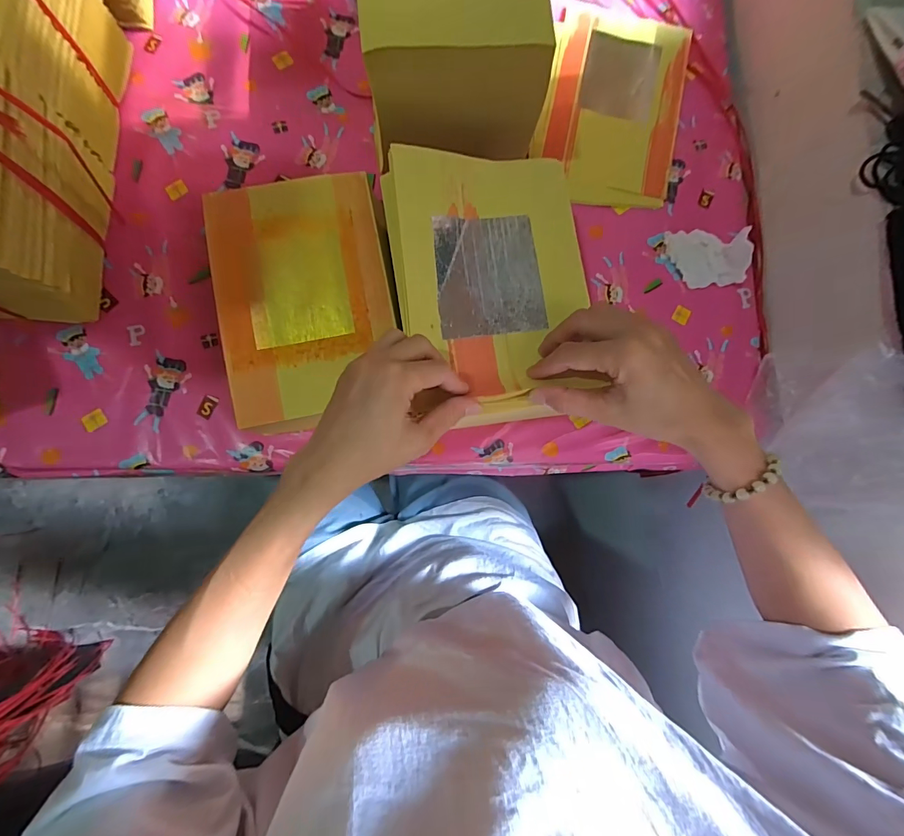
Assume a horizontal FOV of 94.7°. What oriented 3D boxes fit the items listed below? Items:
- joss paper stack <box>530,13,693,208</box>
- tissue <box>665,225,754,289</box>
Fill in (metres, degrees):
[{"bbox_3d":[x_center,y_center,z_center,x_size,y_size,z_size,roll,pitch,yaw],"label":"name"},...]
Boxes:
[{"bbox_3d":[0.196,-0.375,0.503,0.167,0.013,0.242,12,82,-4],"label":"joss paper stack"},{"bbox_3d":[0.296,-0.185,0.482,0.090,0.010,0.063,0,91,9],"label":"tissue"}]

